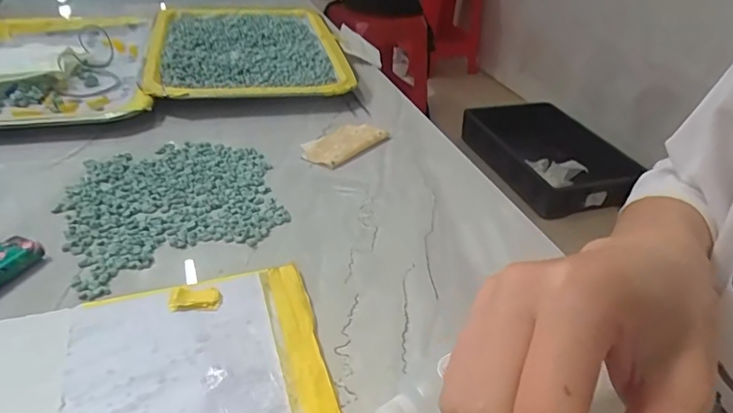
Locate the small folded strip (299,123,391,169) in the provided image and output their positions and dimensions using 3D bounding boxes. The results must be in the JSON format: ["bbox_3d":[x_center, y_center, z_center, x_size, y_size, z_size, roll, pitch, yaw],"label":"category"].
[{"bbox_3d":[-0.018,-0.050,0.394,0.039,0.007,0.071,28,40,29],"label":"small folded strip"}]

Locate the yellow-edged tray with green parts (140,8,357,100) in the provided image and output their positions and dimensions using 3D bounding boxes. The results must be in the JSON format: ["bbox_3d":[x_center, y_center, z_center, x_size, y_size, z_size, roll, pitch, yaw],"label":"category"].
[{"bbox_3d":[-0.133,-0.175,0.554,0.197,0.022,0.297,-5,36,-15],"label":"yellow-edged tray with green parts"}]

